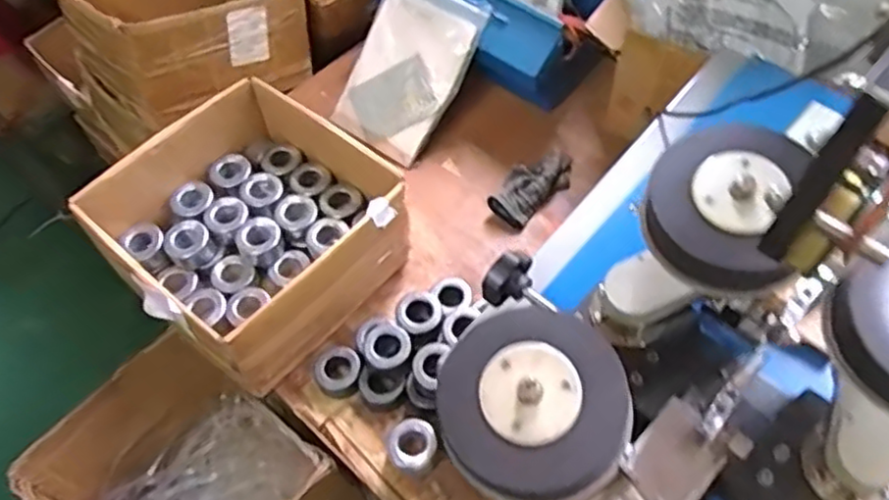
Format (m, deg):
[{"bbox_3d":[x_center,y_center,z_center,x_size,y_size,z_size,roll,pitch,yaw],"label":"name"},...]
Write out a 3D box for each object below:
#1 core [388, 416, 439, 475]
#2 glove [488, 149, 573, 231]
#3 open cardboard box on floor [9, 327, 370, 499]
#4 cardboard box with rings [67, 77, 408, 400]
[{"bbox_3d":[-0.040,0.242,0.833,0.055,0.044,0.058,-1,57,2],"label":"core"},{"bbox_3d":[0.143,-0.103,1.073,0.074,0.048,0.154,37,66,24],"label":"glove"},{"bbox_3d":[-0.339,0.361,0.964,0.327,0.297,0.311,35,65,23],"label":"open cardboard box on floor"},{"bbox_3d":[-0.261,-0.034,0.936,0.332,0.145,0.340,38,66,24],"label":"cardboard box with rings"}]

